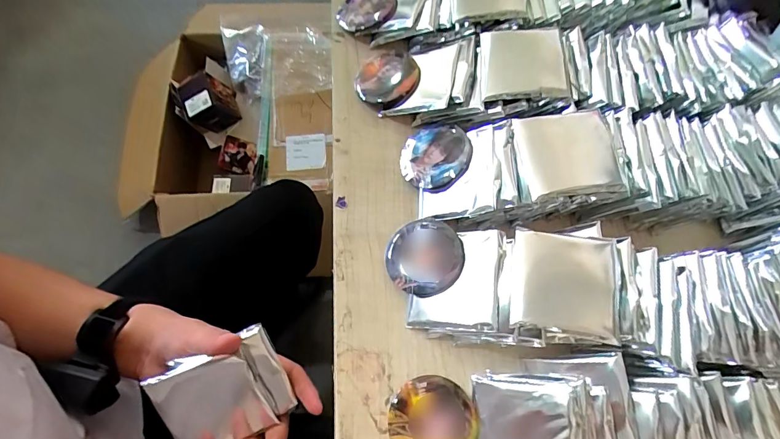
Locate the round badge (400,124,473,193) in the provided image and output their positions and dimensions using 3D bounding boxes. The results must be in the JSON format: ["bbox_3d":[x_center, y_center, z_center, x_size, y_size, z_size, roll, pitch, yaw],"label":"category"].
[{"bbox_3d":[0.047,-0.066,0.416,0.072,0.015,0.075,-1,65,27],"label":"round badge"}]

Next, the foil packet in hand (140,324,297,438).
[{"bbox_3d":[-0.143,0.155,0.350,0.100,0.019,0.082,-24,107,-9],"label":"foil packet in hand"}]

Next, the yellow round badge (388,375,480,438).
[{"bbox_3d":[0.037,0.171,0.341,0.073,0.011,0.071,1,69,-2],"label":"yellow round badge"}]

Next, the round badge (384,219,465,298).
[{"bbox_3d":[0.032,0.035,0.381,0.072,0.009,0.071,-8,63,16],"label":"round badge"}]

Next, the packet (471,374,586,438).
[{"bbox_3d":[0.108,0.171,0.320,0.085,0.012,0.092,-12,62,36],"label":"packet"}]

